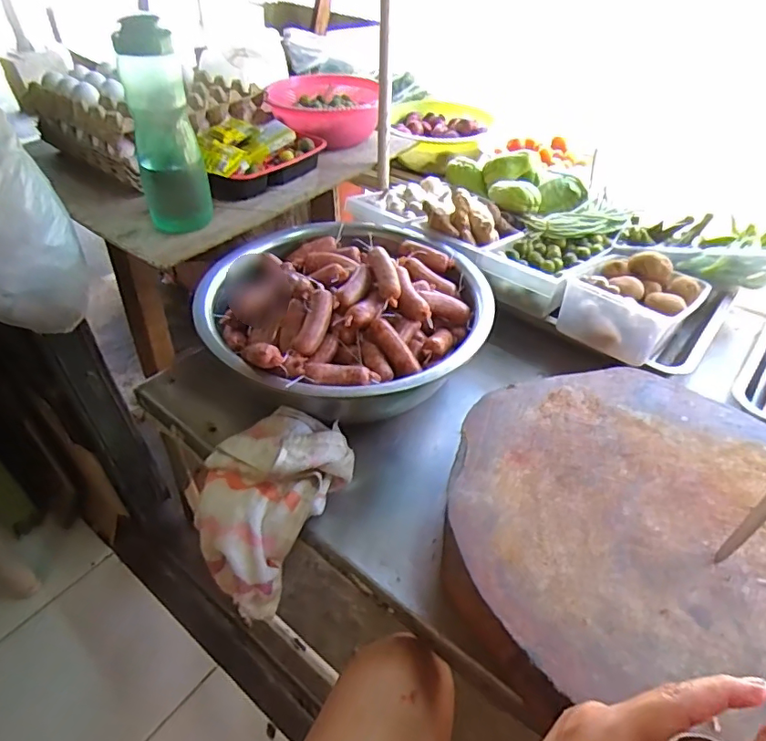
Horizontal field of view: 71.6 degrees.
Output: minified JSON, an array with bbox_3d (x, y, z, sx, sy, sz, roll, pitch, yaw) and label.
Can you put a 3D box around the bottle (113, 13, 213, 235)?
[{"bbox_3d":[-0.295,-0.319,0.708,0.083,0.239,0.103,-13,45,-14],"label":"bottle"}]

